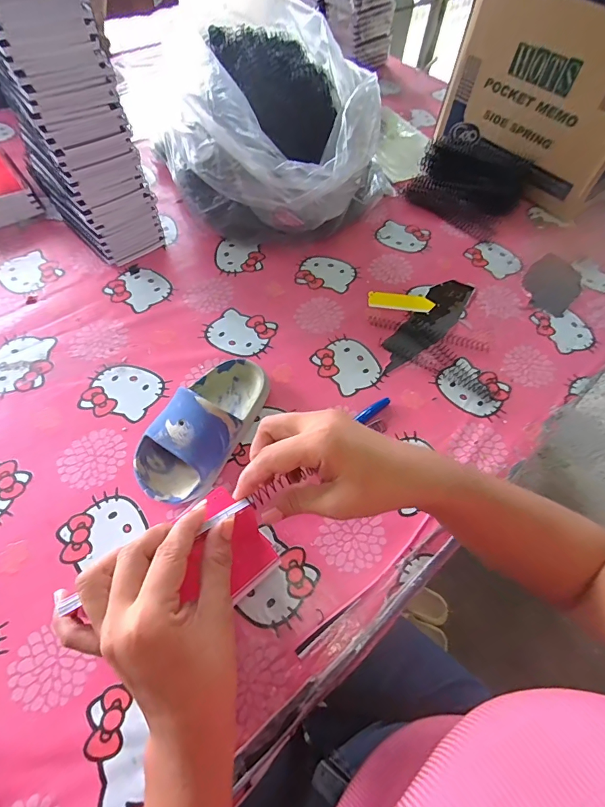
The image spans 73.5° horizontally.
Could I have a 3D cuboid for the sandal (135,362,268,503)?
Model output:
[{"bbox_3d":[-0.099,0.015,0.416,0.083,0.057,0.176,26,59,13],"label":"sandal"}]

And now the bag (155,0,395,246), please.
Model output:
[{"bbox_3d":[-0.016,-0.383,0.590,0.251,0.201,0.295,24,59,12],"label":"bag"}]

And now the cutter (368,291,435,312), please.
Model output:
[{"bbox_3d":[0.137,-0.140,0.559,0.089,0.004,0.030,8,57,1],"label":"cutter"}]

